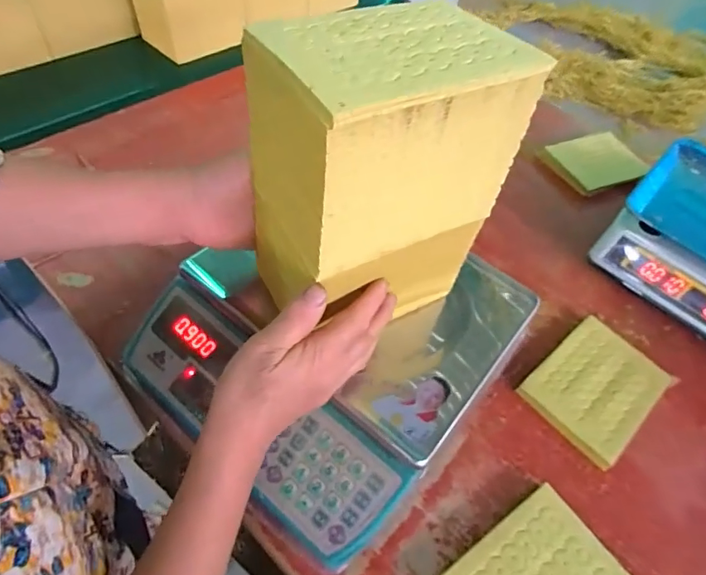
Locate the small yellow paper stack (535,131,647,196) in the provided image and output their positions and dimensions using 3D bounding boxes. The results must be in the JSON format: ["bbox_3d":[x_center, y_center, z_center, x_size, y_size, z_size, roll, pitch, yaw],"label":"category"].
[{"bbox_3d":[0.411,-0.214,0.802,0.142,0.018,0.118,-13,57,-17],"label":"small yellow paper stack"}]

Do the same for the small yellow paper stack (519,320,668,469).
[{"bbox_3d":[0.282,0.113,0.543,0.160,0.016,0.114,-34,65,-28],"label":"small yellow paper stack"}]

